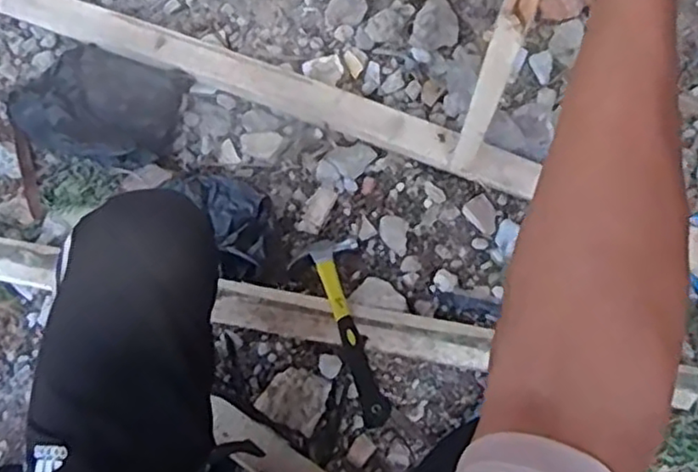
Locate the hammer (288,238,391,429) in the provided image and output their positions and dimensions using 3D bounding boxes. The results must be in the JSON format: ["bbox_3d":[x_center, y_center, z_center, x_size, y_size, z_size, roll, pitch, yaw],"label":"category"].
[{"bbox_3d":[0.000,0.112,0.810,0.087,0.039,0.271,-18,47,-2],"label":"hammer"}]

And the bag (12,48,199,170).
[{"bbox_3d":[-0.344,-0.182,0.913,0.219,0.088,0.161,18,76,6],"label":"bag"}]

